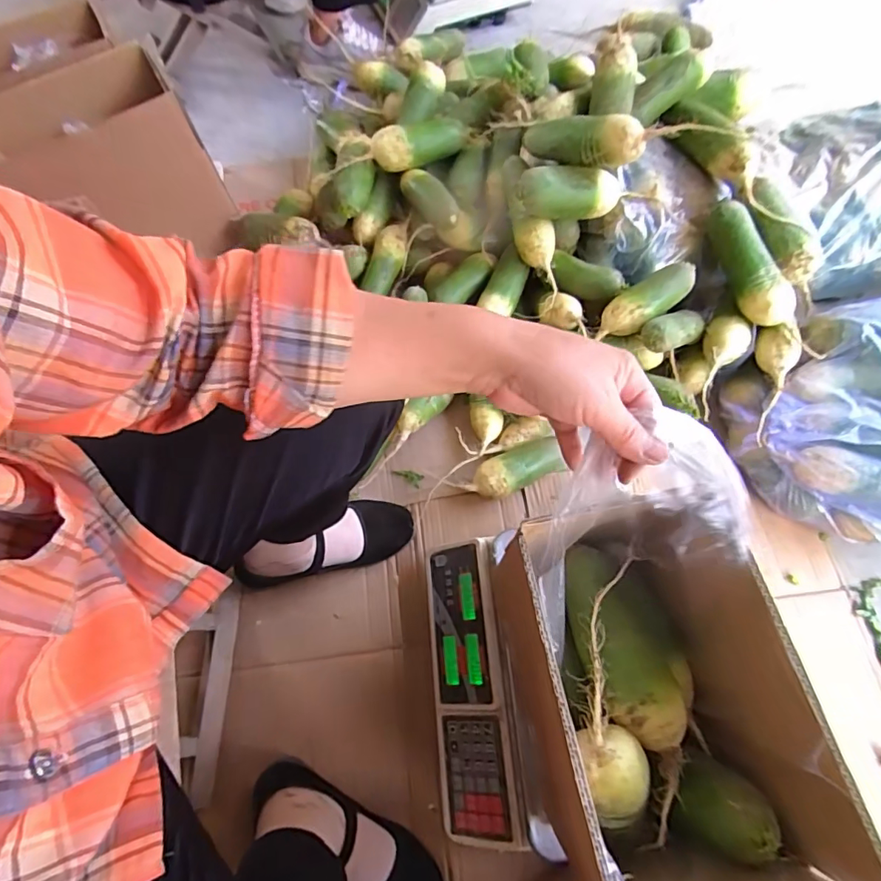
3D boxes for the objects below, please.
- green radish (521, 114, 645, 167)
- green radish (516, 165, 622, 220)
[{"bbox_3d":[0.190,-0.417,0.682,0.191,0.054,0.047,29,70,37],"label":"green radish"},{"bbox_3d":[0.182,-0.345,0.692,0.164,0.060,0.056,-8,68,-16],"label":"green radish"}]

